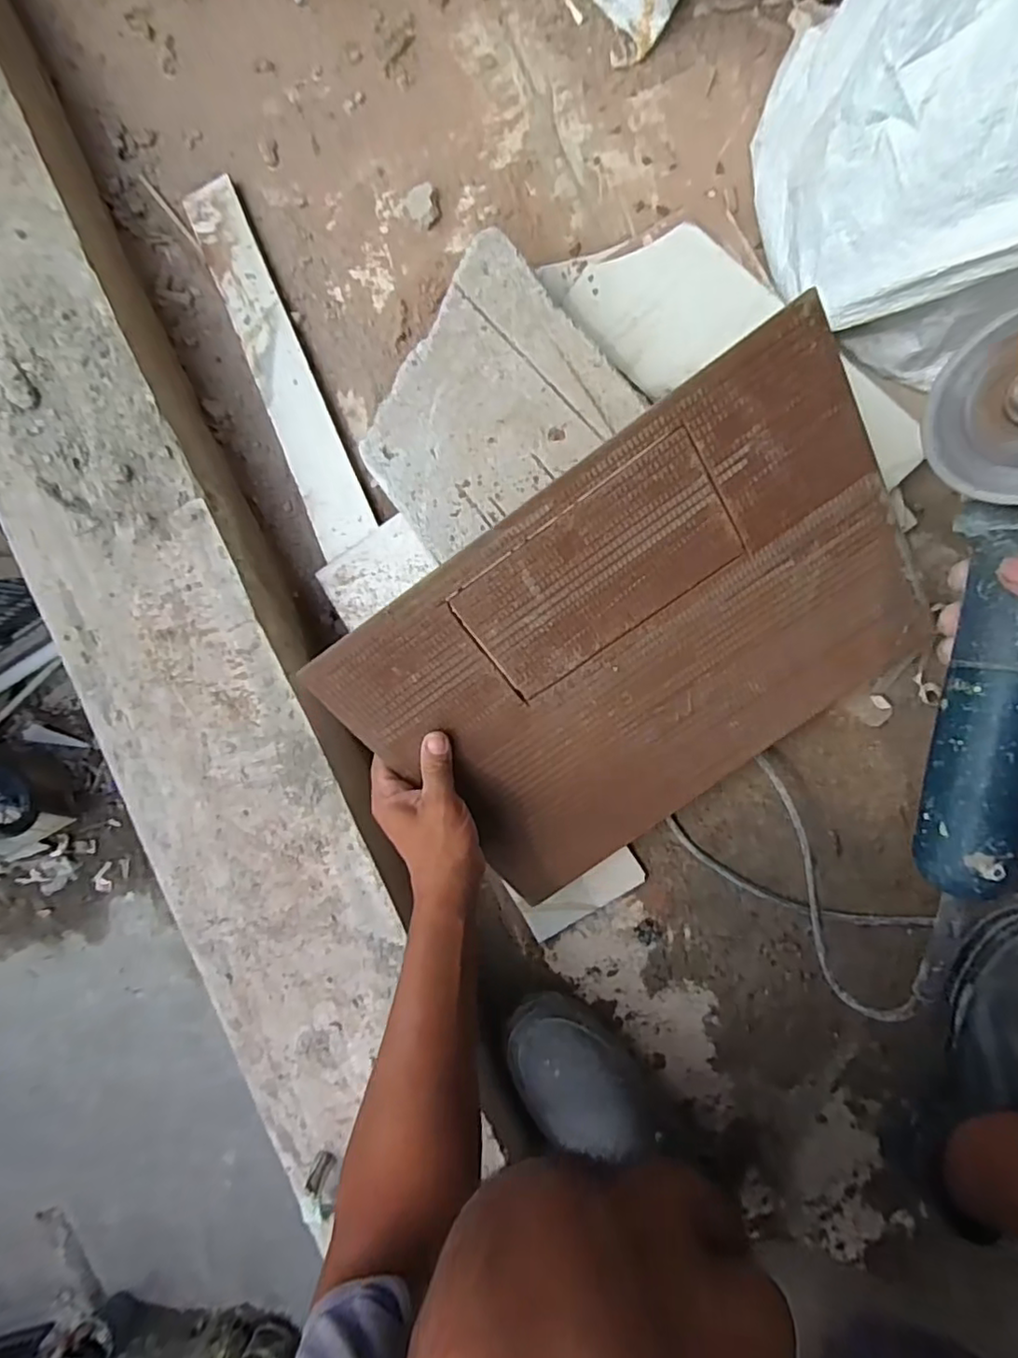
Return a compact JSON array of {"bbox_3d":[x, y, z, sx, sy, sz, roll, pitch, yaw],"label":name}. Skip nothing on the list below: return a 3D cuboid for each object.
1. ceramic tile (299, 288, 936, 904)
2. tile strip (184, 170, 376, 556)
[{"bbox_3d":[0.108,-0.009,0.460,0.389,0.011,0.307,-35,117,7],"label":"ceramic tile"},{"bbox_3d":[-0.212,-0.288,0.577,0.055,0.014,0.355,-22,89,4],"label":"tile strip"}]

